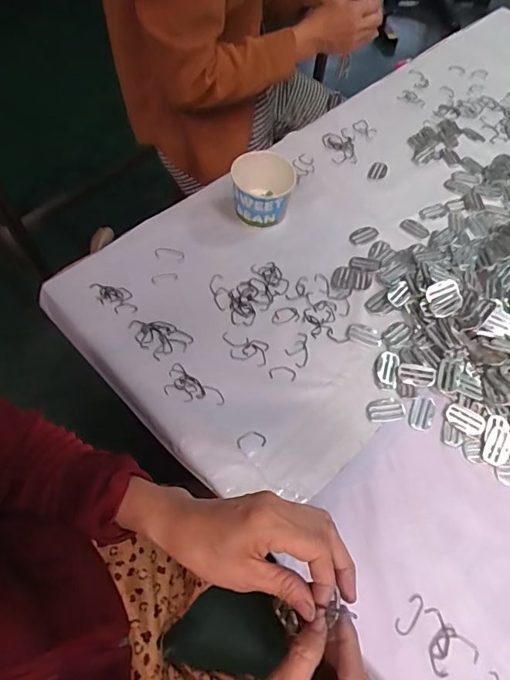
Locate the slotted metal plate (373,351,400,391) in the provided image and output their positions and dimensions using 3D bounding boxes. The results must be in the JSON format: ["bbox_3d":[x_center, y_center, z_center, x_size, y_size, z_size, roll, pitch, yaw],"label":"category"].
[{"bbox_3d":[0.170,0.038,0.572,0.030,0.004,0.055,14,60,4],"label":"slotted metal plate"}]

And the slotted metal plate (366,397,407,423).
[{"bbox_3d":[0.162,0.087,0.545,0.047,0.004,0.029,-9,61,-9],"label":"slotted metal plate"}]

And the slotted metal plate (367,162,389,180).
[{"bbox_3d":[0.210,-0.288,0.753,0.032,0.007,0.054,19,61,7],"label":"slotted metal plate"}]

